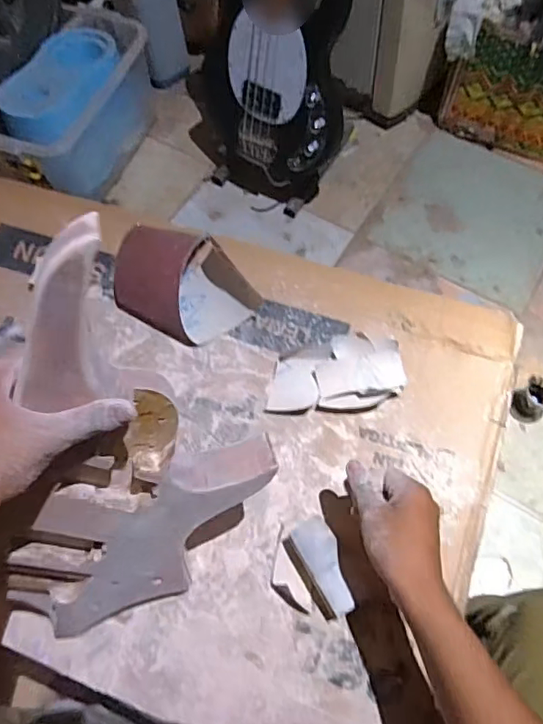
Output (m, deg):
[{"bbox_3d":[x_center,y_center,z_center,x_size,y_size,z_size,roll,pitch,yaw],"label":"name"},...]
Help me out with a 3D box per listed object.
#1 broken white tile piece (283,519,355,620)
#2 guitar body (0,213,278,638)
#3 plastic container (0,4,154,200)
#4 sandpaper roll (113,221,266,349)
[{"bbox_3d":[0.053,0.210,0.561,0.048,0.041,0.092,-28,69,-9],"label":"broken white tile piece"},{"bbox_3d":[-0.135,0.097,0.438,0.354,0.258,0.032,-46,40,19],"label":"guitar body"},{"bbox_3d":[-0.440,-0.579,1.267,0.206,0.216,0.440,19,69,10],"label":"plastic container"},{"bbox_3d":[-0.111,-0.099,0.670,0.174,0.085,0.118,33,72,15],"label":"sandpaper roll"}]

